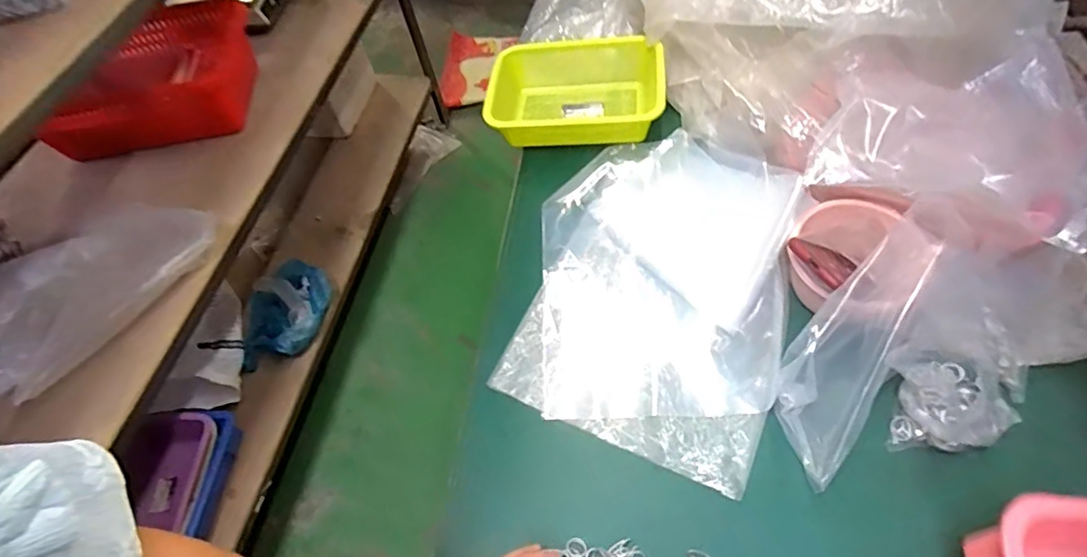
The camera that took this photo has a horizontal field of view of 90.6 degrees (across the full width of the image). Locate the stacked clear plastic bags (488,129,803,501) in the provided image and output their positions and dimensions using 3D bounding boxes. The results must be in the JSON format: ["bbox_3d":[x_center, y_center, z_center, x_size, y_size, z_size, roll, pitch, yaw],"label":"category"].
[{"bbox_3d":[0.135,-0.013,0.664,0.306,0.081,0.437,11,59,11],"label":"stacked clear plastic bags"}]

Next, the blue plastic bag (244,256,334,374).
[{"bbox_3d":[-0.626,0.094,1.297,0.256,0.105,0.181,-32,60,-13],"label":"blue plastic bag"}]

